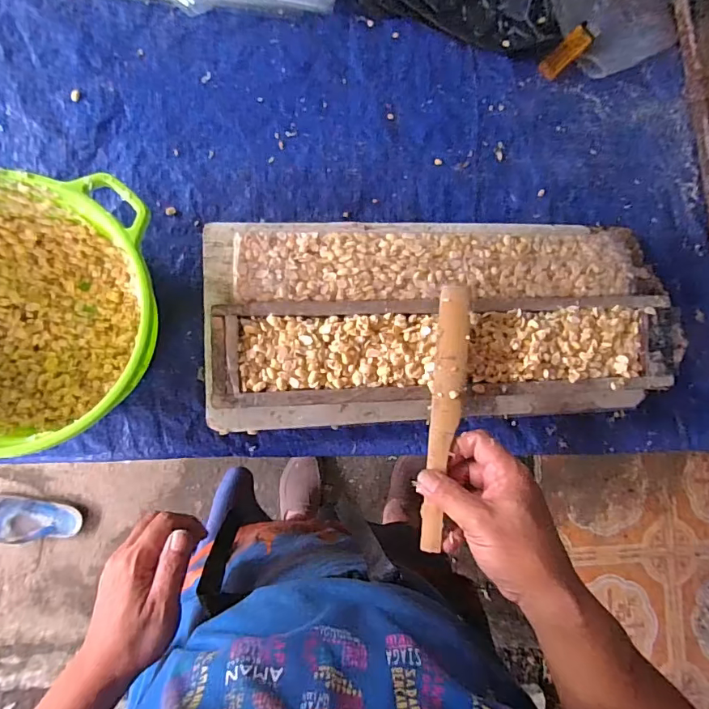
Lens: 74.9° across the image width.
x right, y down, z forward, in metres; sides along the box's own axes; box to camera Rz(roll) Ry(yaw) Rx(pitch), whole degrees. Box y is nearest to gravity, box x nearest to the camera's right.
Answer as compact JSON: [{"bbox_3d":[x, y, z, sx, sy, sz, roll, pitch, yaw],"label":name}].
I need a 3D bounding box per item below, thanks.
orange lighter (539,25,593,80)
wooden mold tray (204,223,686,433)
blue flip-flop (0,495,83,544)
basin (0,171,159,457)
[{"bbox_3d":[0.235,-0.336,0.516,0.068,0.010,0.023,-44,92,-10],"label":"orange lighter"},{"bbox_3d":[0.096,-0.034,0.442,0.461,0.063,0.194,-2,85,-9],"label":"wooden mold tray"},{"bbox_3d":[-0.828,0.418,1.161,0.260,0.032,0.108,9,83,-8],"label":"blue flip-flop"},{"bbox_3d":[-0.261,-0.028,0.379,0.198,0.100,0.200,1,84,-9],"label":"basin"}]

